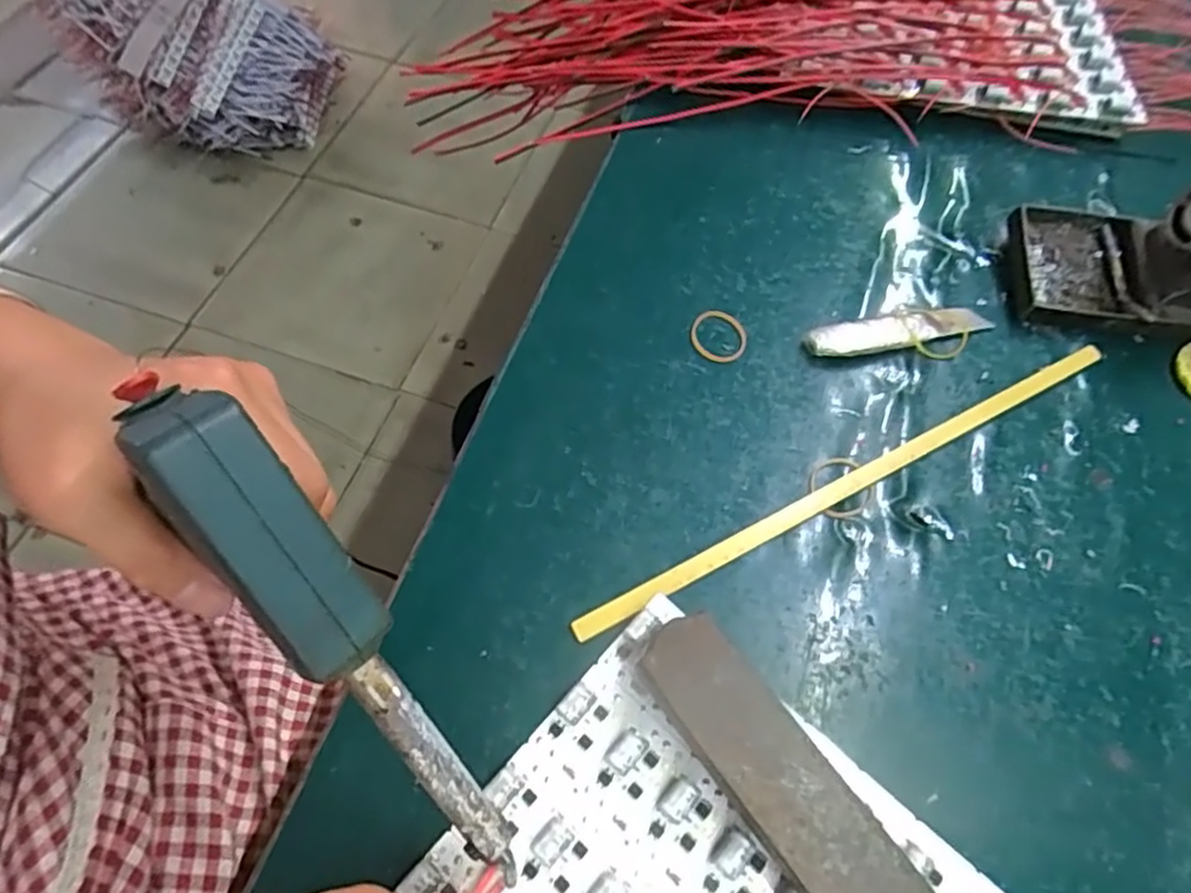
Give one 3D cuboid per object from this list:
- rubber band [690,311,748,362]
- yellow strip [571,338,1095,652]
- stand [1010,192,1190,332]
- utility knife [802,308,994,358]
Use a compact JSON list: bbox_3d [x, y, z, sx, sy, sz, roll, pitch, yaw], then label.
[{"bbox_3d":[0.066,-0.059,0.372,0.030,0.004,0.032,25,63,10],"label":"rubber band"},{"bbox_3d":[0.129,0.015,0.334,0.312,0.005,0.008,-25,66,-16],"label":"yellow strip"},{"bbox_3d":[0.310,-0.105,0.373,0.144,0.066,0.070,8,62,1],"label":"stand"},{"bbox_3d":[0.163,-0.061,0.376,0.107,0.008,0.022,-10,63,-9],"label":"utility knife"}]

